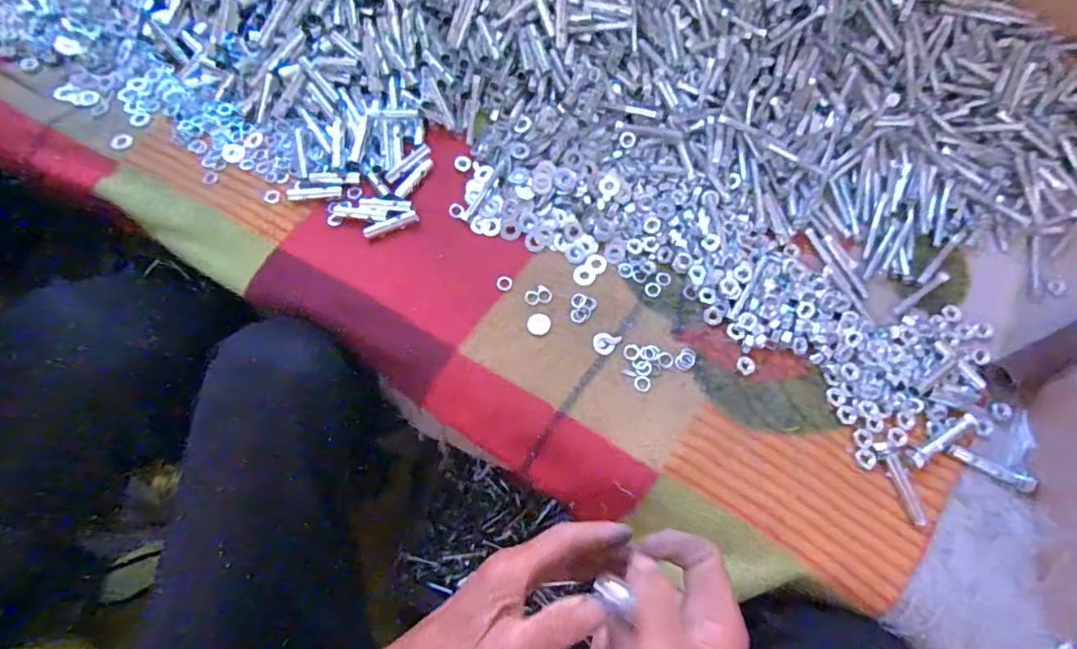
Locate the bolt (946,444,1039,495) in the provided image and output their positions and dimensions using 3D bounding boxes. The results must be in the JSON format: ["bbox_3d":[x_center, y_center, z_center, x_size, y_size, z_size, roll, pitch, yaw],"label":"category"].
[{"bbox_3d":[0.315,0.099,0.384,0.061,0.008,0.010,28,72,9],"label":"bolt"}]

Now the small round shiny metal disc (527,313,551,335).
[{"bbox_3d":[0.001,-0.001,0.424,0.017,0.004,0.017,0,70,-1],"label":"small round shiny metal disc"}]

